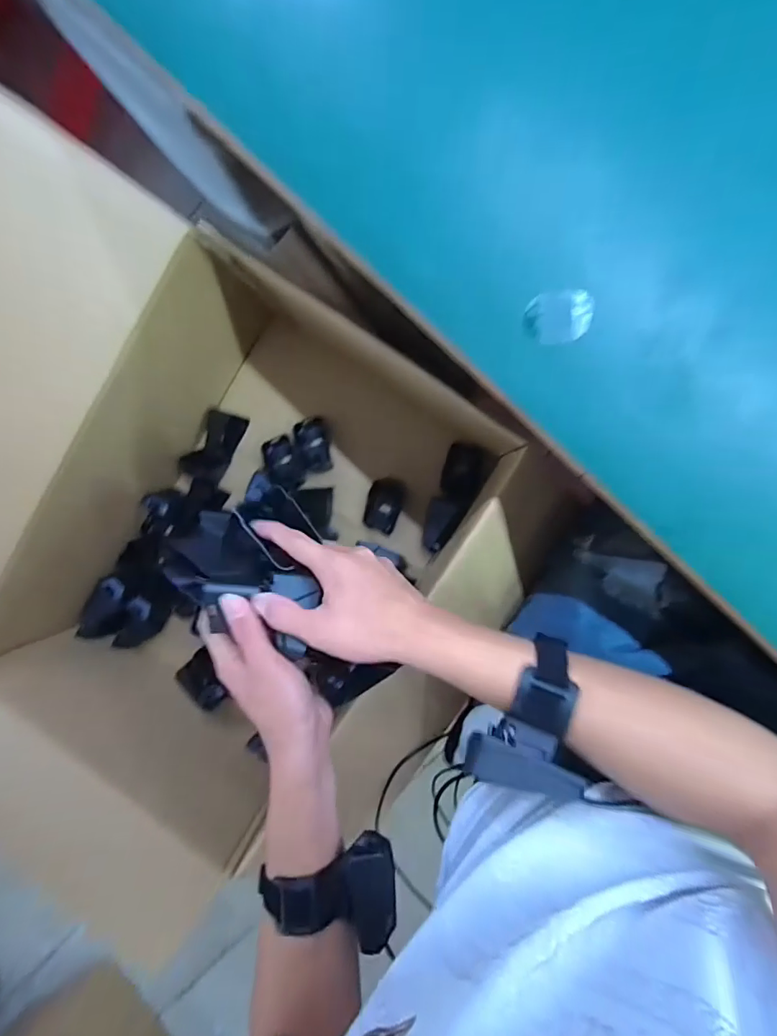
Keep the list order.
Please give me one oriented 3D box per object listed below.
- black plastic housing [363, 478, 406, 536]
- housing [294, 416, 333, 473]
[{"bbox_3d":[-0.006,-0.016,0.612,0.042,0.030,0.067,17,97,5],"label":"black plastic housing"},{"bbox_3d":[-0.093,-0.094,0.627,0.046,0.019,0.069,-10,94,8],"label":"housing"}]

